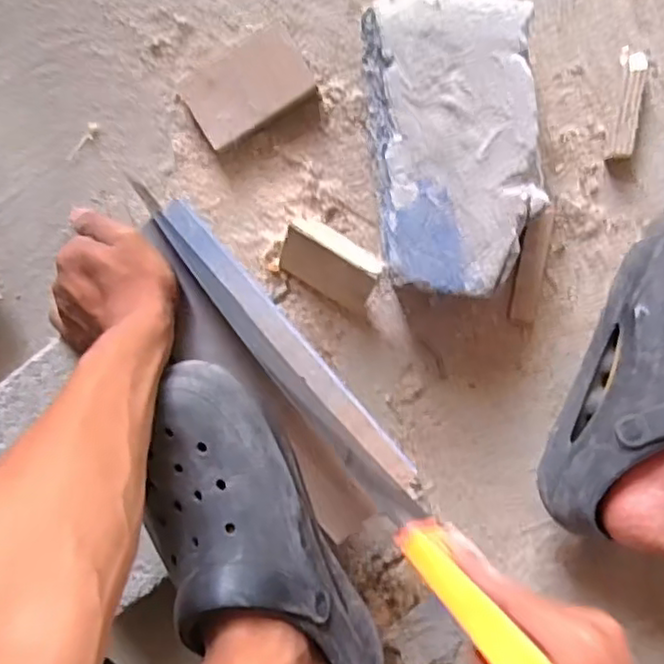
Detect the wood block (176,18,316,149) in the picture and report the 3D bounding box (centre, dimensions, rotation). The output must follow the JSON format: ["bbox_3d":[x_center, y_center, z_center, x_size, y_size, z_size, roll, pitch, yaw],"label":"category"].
[{"bbox_3d":[-0.067,-0.197,0.535,0.098,0.021,0.063,-31,94,7],"label":"wood block"}]

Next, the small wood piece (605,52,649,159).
[{"bbox_3d":[0.231,-0.176,0.514,0.016,0.021,0.081,10,98,3],"label":"small wood piece"}]

